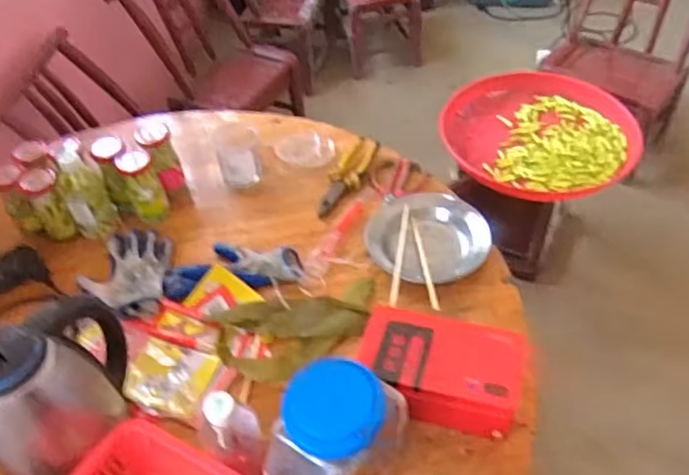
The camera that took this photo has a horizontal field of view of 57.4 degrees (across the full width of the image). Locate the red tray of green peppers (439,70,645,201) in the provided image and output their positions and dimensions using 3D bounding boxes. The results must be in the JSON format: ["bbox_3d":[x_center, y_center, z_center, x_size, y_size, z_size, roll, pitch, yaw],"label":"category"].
[{"bbox_3d":[0.469,-0.261,1.539,0.466,0.069,0.449,17,51,20],"label":"red tray of green peppers"}]

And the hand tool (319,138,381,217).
[{"bbox_3d":[0.011,-0.114,1.120,0.055,0.023,0.207,15,51,19],"label":"hand tool"}]

